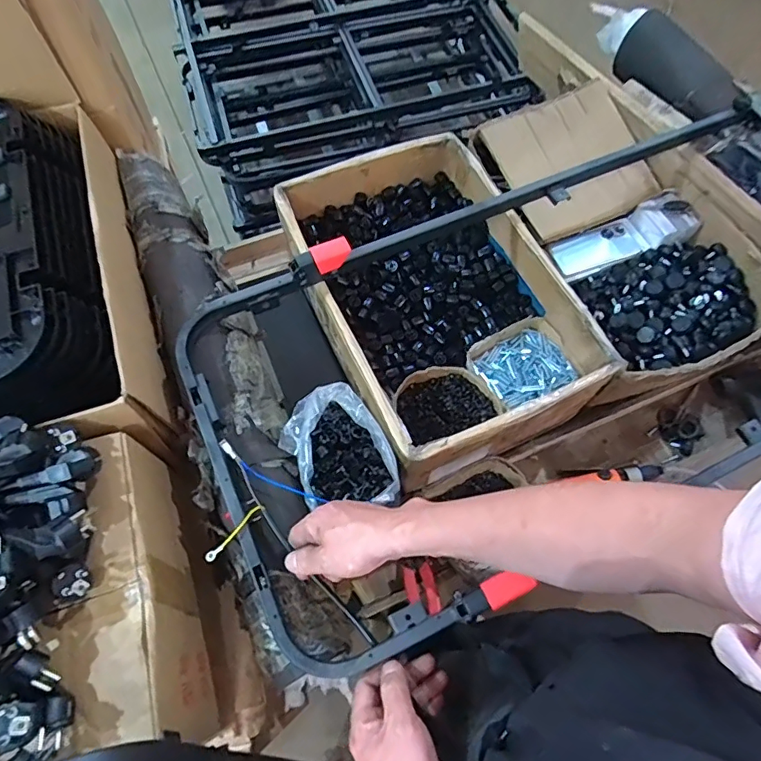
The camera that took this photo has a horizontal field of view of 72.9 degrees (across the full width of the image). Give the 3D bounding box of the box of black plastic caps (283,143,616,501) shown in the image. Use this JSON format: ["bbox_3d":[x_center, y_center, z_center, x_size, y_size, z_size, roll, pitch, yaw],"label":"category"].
[{"bbox_3d":[0.084,-0.140,0.851,0.358,0.166,0.534,-22,67,-10],"label":"box of black plastic caps"}]

